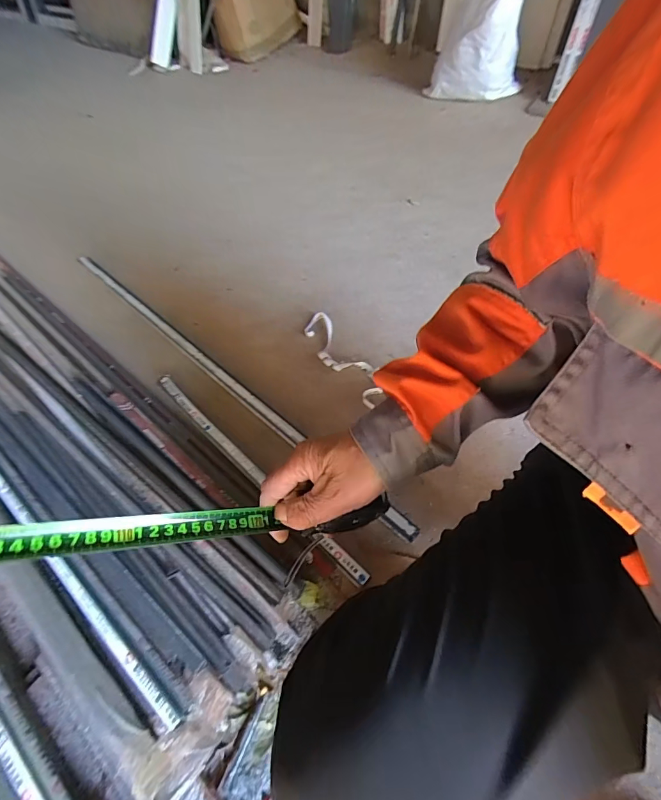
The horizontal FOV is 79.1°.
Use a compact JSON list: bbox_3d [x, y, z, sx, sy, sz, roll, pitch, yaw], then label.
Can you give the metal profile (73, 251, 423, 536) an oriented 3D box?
[{"bbox_3d":[-0.303,-0.090,0.978,1.259,0.020,0.036,36,65,25],"label":"metal profile"}]

